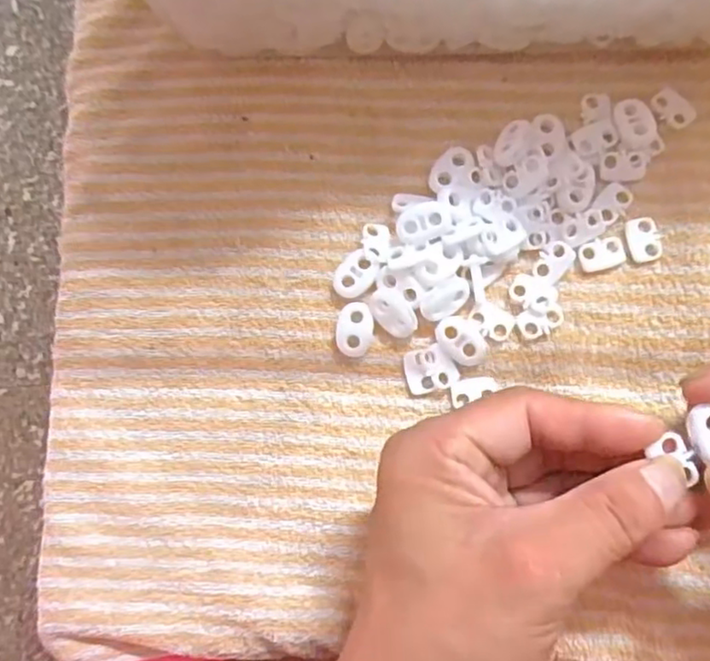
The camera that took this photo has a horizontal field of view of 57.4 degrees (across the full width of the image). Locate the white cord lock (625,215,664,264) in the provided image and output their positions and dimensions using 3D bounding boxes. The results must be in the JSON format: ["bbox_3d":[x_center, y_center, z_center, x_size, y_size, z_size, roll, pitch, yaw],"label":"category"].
[{"bbox_3d":[0.120,-0.038,0.267,0.013,0.004,0.019,-14,83,1],"label":"white cord lock"}]

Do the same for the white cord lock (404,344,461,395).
[{"bbox_3d":[0.031,0.016,0.266,0.021,0.004,0.018,-13,83,1],"label":"white cord lock"}]

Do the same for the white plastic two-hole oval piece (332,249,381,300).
[{"bbox_3d":[0.001,-0.023,0.273,0.015,0.007,0.021,38,86,7],"label":"white plastic two-hole oval piece"}]

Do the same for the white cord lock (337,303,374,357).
[{"bbox_3d":[0.000,0.000,0.271,0.015,0.005,0.022,2,83,3],"label":"white cord lock"}]

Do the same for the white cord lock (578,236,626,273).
[{"bbox_3d":[0.102,-0.032,0.268,0.019,0.004,0.012,-19,82,1],"label":"white cord lock"}]

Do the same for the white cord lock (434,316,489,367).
[{"bbox_3d":[0.044,0.004,0.266,0.016,0.004,0.023,-43,83,-3],"label":"white cord lock"}]

